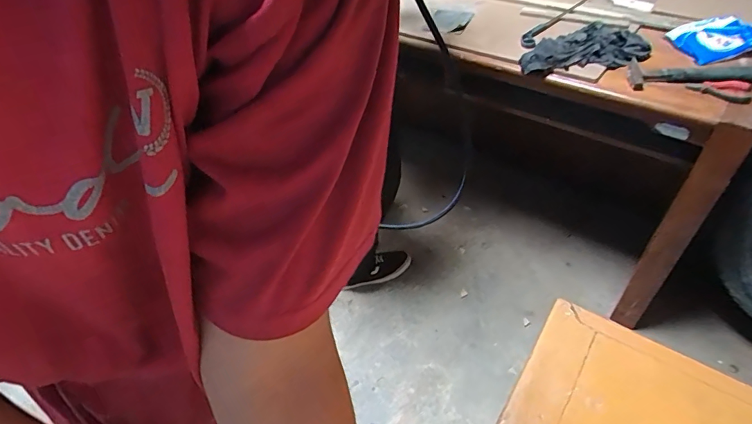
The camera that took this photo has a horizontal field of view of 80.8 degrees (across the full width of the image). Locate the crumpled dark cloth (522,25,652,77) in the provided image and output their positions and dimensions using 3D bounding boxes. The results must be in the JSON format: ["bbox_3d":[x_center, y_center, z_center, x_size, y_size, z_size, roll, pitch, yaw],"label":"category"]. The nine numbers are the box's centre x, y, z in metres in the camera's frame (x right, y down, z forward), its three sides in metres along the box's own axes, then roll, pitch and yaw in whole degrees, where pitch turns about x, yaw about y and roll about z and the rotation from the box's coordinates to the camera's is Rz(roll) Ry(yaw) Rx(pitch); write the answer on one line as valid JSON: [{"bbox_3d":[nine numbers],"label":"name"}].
[{"bbox_3d":[0.492,-0.376,1.038,0.288,0.064,0.139,0,45,6],"label":"crumpled dark cloth"}]

